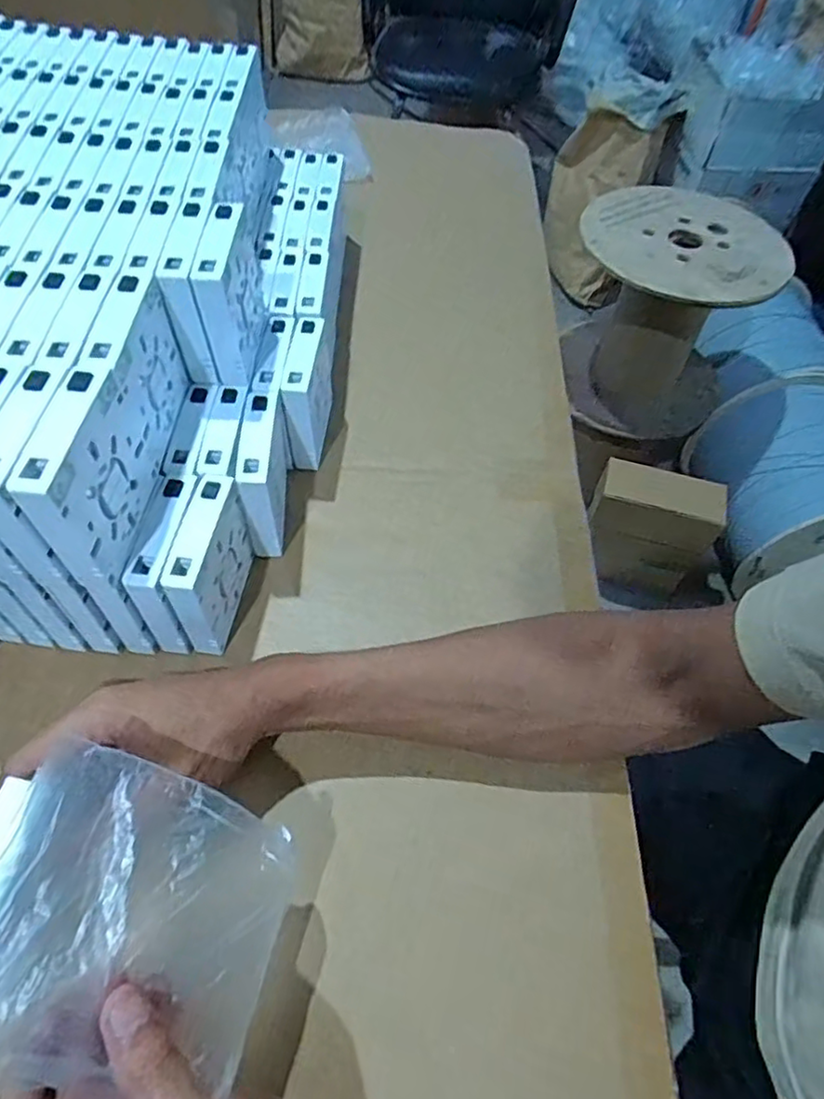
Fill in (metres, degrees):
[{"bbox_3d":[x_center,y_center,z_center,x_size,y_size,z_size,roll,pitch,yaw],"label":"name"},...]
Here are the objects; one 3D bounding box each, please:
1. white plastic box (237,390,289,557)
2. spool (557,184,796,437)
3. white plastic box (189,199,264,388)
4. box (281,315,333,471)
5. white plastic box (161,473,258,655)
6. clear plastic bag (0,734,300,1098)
[{"bbox_3d":[-0.105,-0.053,0.467,0.025,0.085,0.091,-2,56,-6],"label":"white plastic box"},{"bbox_3d":[0.448,-0.438,1.207,0.333,0.342,0.380,14,56,5],"label":"spool"},{"bbox_3d":[-0.124,-0.175,0.443,0.026,0.089,0.084,2,56,-3],"label":"white plastic box"},{"bbox_3d":[-0.082,-0.124,0.518,0.028,0.084,0.090,2,57,-3],"label":"box"},{"bbox_3d":[-0.131,0.012,0.420,0.025,0.085,0.086,7,55,0],"label":"white plastic box"},{"bbox_3d":[-0.111,0.152,0.262,0.121,0.020,0.113,30,41,-23],"label":"clear plastic bag"}]

